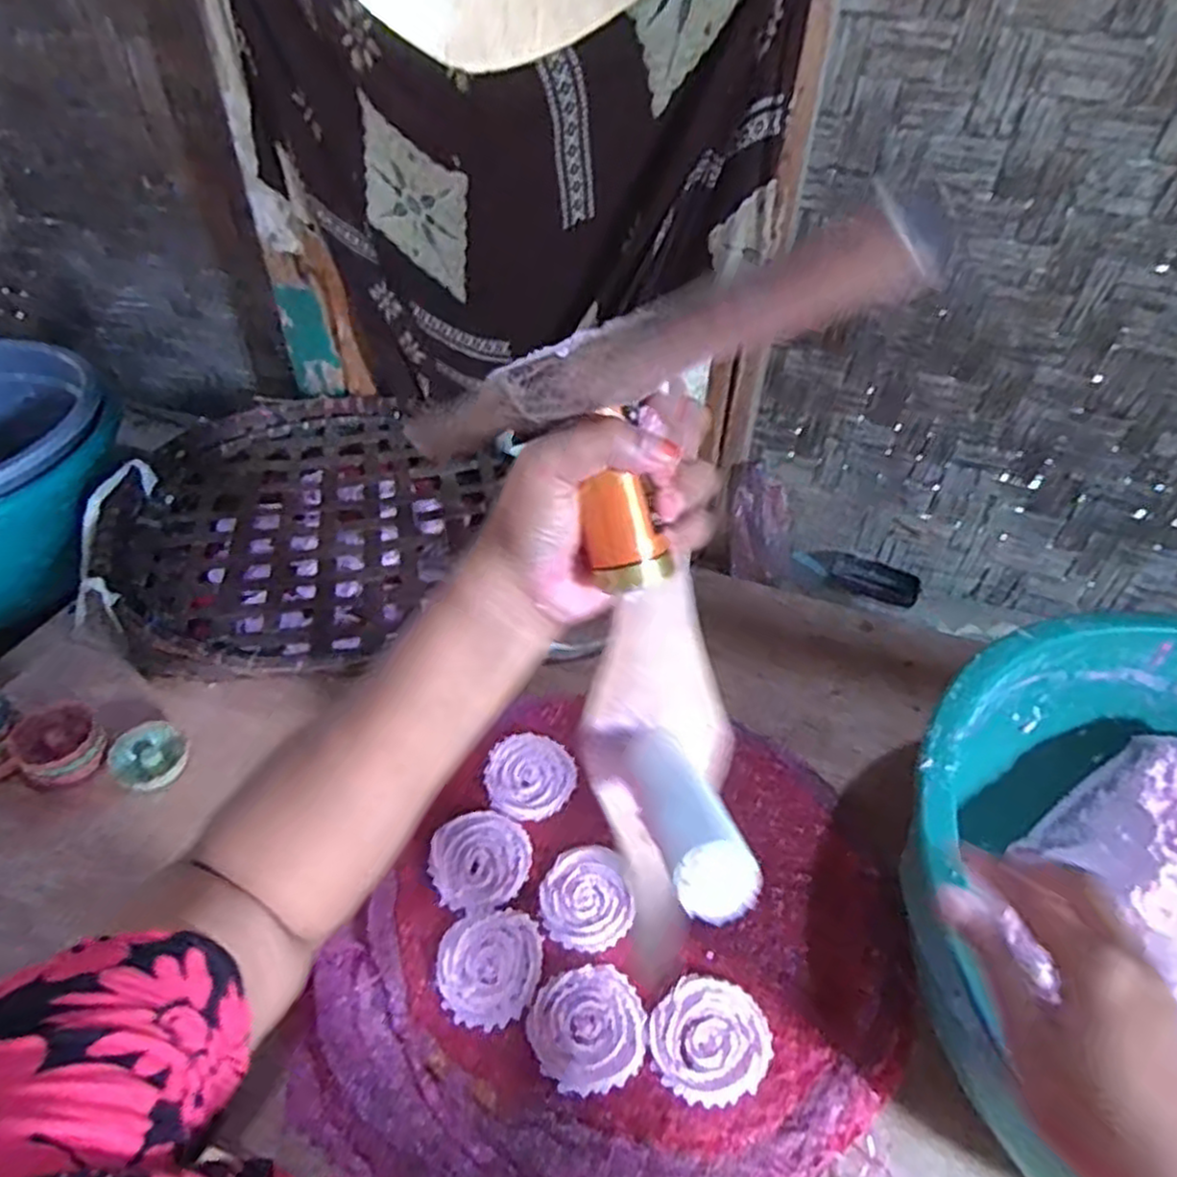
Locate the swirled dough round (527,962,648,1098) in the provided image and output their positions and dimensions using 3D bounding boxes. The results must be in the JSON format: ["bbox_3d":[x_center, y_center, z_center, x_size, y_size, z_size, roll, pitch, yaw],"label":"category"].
[{"bbox_3d":[-0.001,0.297,0.504,0.076,0.008,0.080,1,44,-1],"label":"swirled dough round"}]

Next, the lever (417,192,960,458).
[{"bbox_3d":[0.008,-0.079,0.261,0.228,0.029,0.023,-6,30,46],"label":"lever"}]

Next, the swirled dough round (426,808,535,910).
[{"bbox_3d":[-0.085,0.212,0.583,0.075,0.011,0.076,1,44,-1],"label":"swirled dough round"}]

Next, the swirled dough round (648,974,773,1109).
[{"bbox_3d":[0.081,0.302,0.498,0.078,0.007,0.073,1,44,-1],"label":"swirled dough round"}]

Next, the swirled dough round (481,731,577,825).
[{"bbox_3d":[-0.051,0.160,0.637,0.075,0.007,0.078,1,44,-1],"label":"swirled dough round"}]

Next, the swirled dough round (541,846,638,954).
[{"bbox_3d":[0.000,0.236,0.570,0.069,0.004,0.078,-4,44,-6],"label":"swirled dough round"}]

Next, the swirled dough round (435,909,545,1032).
[{"bbox_3d":[-0.071,0.265,0.525,0.071,0.007,0.077,1,44,-1],"label":"swirled dough round"}]

